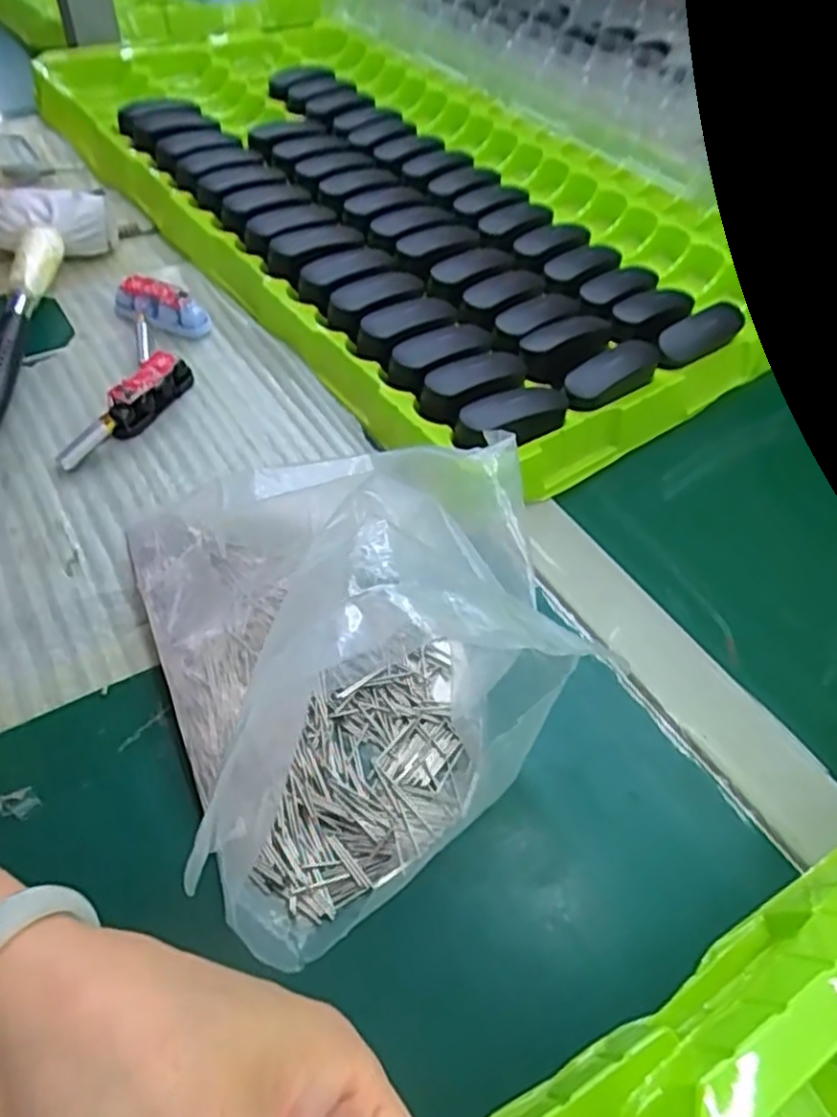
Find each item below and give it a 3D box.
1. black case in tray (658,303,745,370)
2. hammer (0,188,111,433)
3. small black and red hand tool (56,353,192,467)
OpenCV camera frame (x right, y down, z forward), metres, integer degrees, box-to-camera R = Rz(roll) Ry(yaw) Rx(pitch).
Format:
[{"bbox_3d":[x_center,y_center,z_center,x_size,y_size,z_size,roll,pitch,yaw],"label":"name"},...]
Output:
[{"bbox_3d":[0.167,-0.132,0.438,0.069,0.027,0.019,-26,58,-24],"label":"black case in tray"},{"bbox_3d":[-0.220,-0.132,0.408,0.073,0.040,0.243,-5,52,-10],"label":"hammer"},{"bbox_3d":[-0.152,-0.080,0.384,0.017,0.022,0.089,24,53,13],"label":"small black and red hand tool"}]

